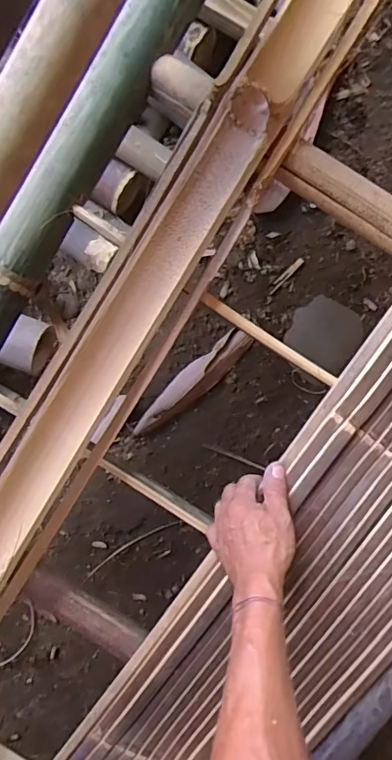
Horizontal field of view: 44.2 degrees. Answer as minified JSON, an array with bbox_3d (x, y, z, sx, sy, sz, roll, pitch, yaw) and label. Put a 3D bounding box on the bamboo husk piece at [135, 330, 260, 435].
[{"bbox_3d":[-0.005,0.006,0.855,0.252,0.020,0.055,-40,93,9],"label":"bamboo husk piece"}]

